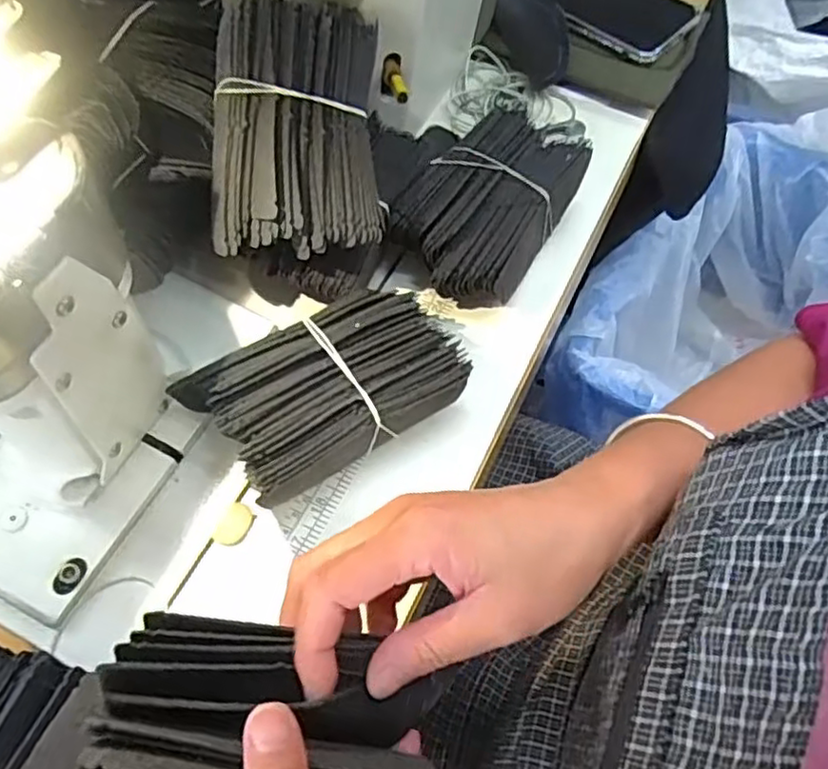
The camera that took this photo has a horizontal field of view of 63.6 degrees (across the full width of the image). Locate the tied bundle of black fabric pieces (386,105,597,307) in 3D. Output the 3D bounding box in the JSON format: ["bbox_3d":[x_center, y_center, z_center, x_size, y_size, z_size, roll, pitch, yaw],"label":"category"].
[{"bbox_3d":[0.046,-0.110,0.430,0.085,0.047,0.130,29,64,18],"label":"tied bundle of black fabric pieces"}]

